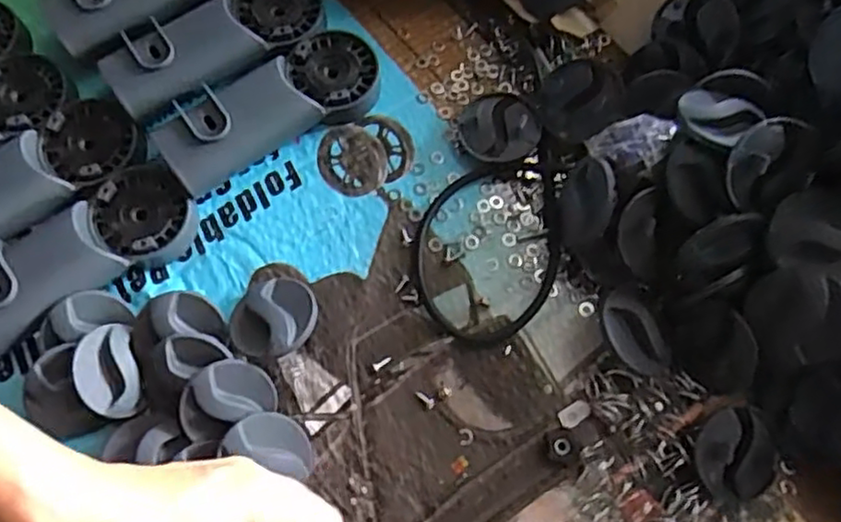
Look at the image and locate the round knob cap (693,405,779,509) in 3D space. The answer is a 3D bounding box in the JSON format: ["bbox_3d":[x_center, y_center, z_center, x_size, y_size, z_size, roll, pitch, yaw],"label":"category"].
[{"bbox_3d":[0.191,0.117,0.409,0.051,0.021,0.053,0,73,1],"label":"round knob cap"}]

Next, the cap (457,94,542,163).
[{"bbox_3d":[0.056,-0.093,0.483,0.054,0.018,0.052,0,73,1],"label":"cap"}]

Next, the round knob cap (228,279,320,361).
[{"bbox_3d":[-0.094,0.035,0.434,0.059,0.016,0.059,-6,45,6],"label":"round knob cap"}]

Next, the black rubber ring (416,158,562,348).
[{"bbox_3d":[0.046,-0.007,0.456,0.097,0.011,0.126,-3,73,0],"label":"black rubber ring"}]

